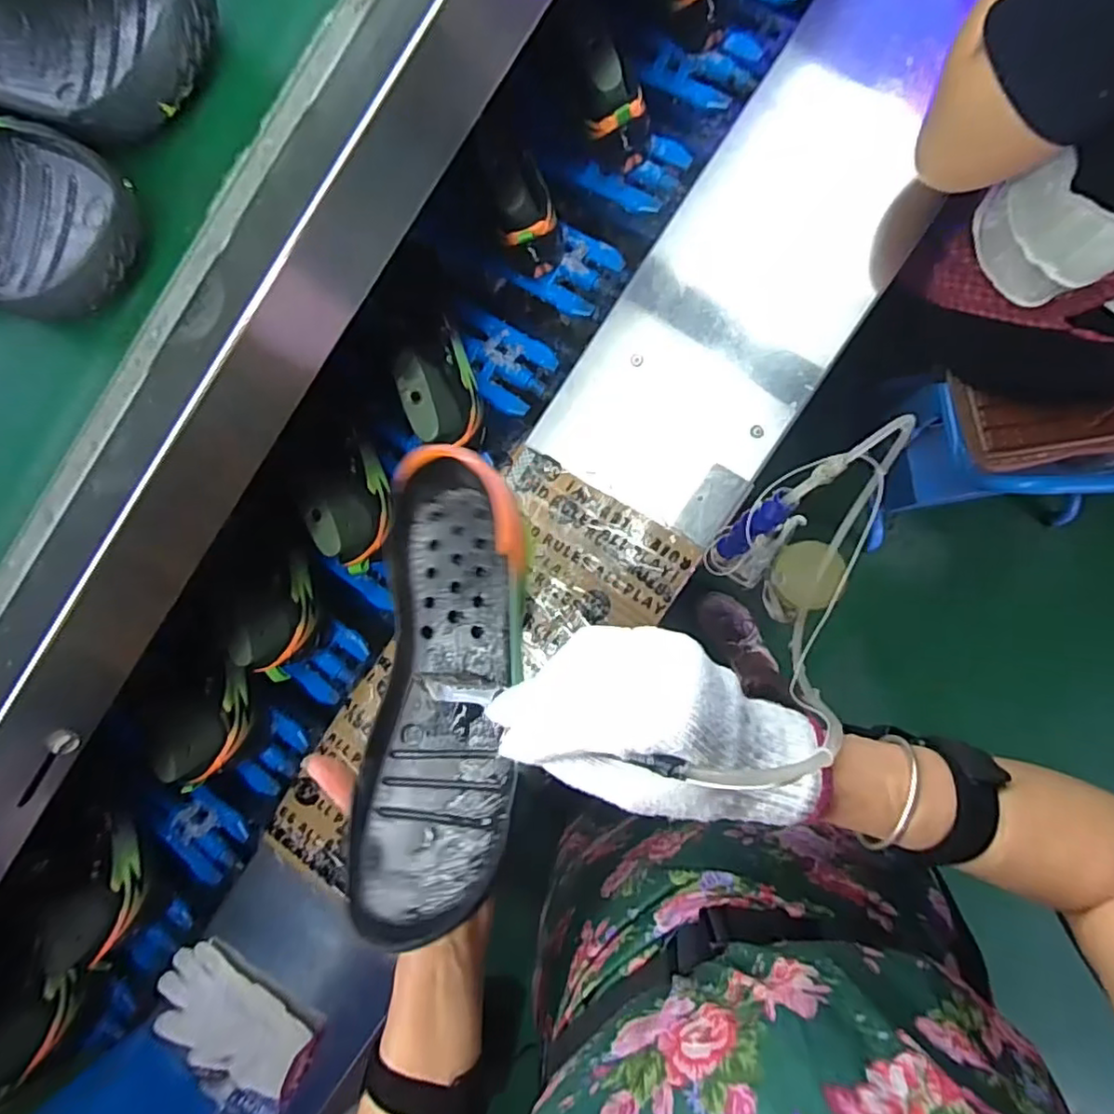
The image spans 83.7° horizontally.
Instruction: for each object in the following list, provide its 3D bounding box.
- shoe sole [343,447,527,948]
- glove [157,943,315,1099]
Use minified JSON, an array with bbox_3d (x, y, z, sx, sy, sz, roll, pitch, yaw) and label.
[{"bbox_3d":[-0.066,0.073,0.365,0.088,0.040,0.265,3,81,9],"label":"shoe sole"},{"bbox_3d":[-0.388,0.557,0.738,0.205,0.044,0.126,23,93,9],"label":"glove"}]

